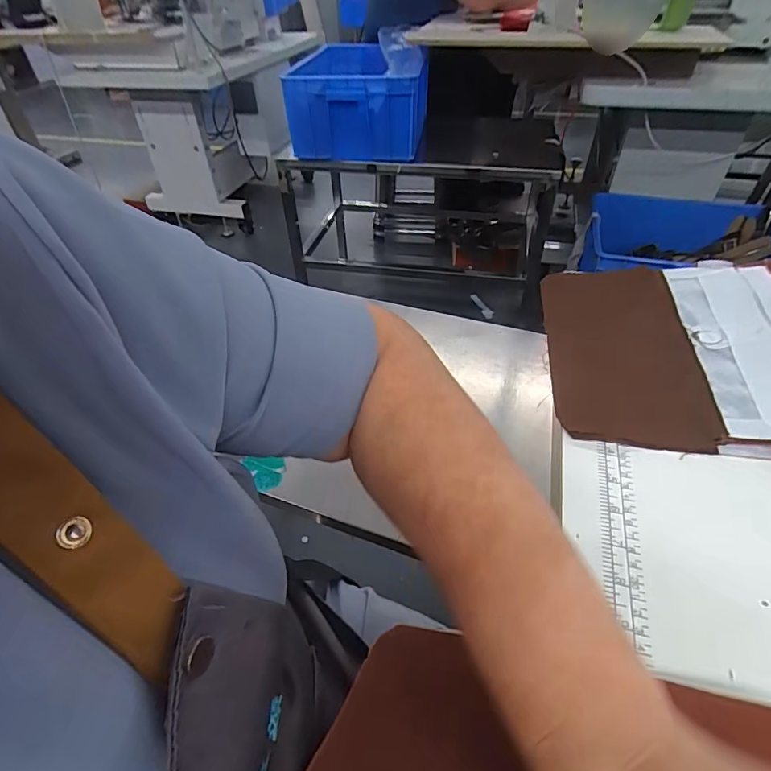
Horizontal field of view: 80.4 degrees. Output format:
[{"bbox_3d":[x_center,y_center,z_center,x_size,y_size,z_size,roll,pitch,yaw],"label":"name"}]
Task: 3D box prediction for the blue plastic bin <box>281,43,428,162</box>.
[{"bbox_3d":[-0.065,-0.801,1.298,0.340,0.233,0.460,3,43,6],"label":"blue plastic bin"}]

